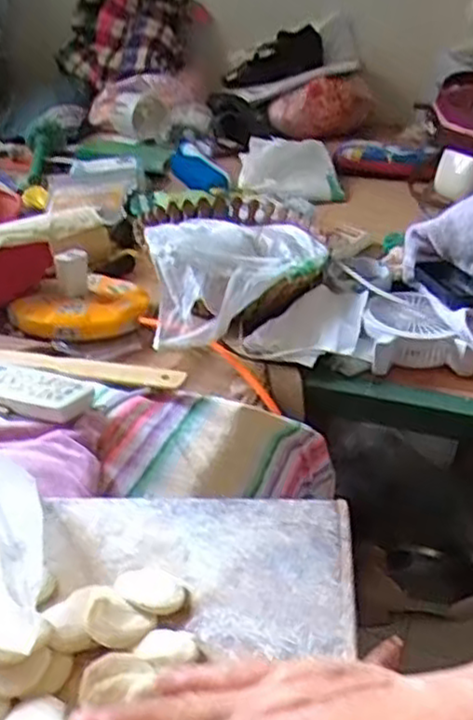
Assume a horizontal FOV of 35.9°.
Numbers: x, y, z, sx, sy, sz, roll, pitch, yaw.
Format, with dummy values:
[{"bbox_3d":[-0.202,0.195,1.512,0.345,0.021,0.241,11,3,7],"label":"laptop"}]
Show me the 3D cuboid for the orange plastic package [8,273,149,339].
[{"bbox_3d":[-0.176,-0.068,0.879,0.127,0.035,0.149,22,38,31],"label":"orange plastic package"}]

